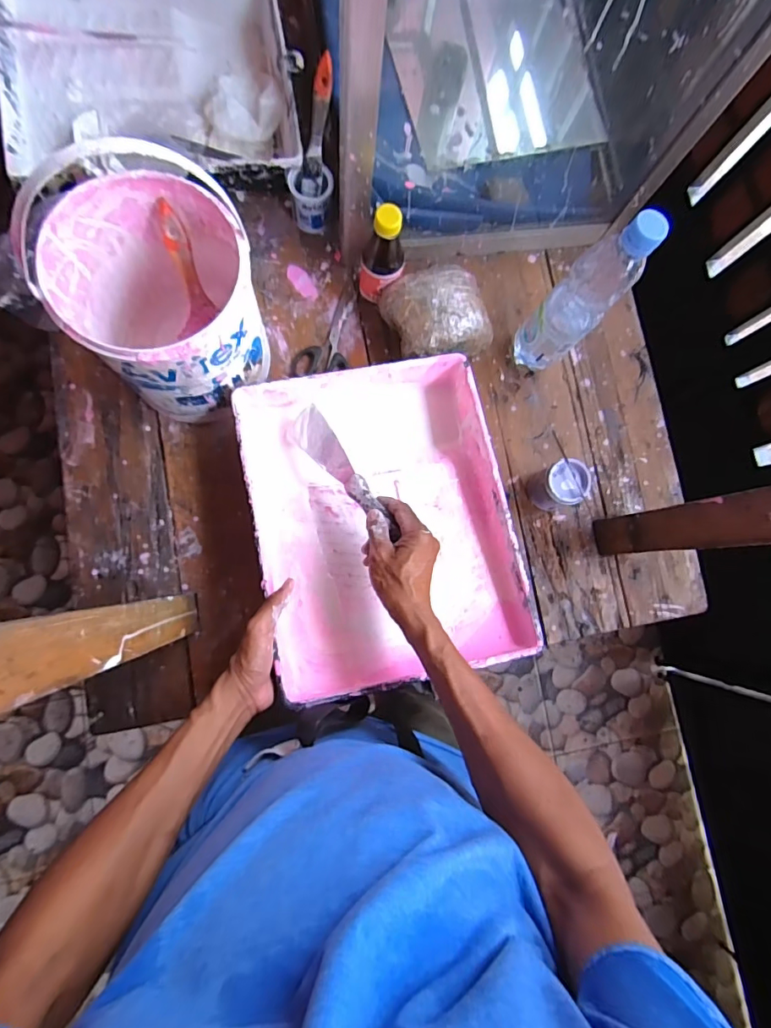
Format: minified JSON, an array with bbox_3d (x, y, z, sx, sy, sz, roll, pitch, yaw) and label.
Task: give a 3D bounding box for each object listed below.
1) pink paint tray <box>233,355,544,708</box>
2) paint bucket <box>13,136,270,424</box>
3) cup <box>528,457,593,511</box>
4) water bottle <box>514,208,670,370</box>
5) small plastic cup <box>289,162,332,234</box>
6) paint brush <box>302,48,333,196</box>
[{"bbox_3d":[-0.004,0.004,0.548,0.280,0.086,0.350,-11,84,-6],"label":"pink paint tray"},{"bbox_3d":[-0.228,-0.218,0.522,0.174,0.195,0.181,1,83,-5],"label":"paint bucket"},{"bbox_3d":[0.221,-0.037,0.605,0.055,0.068,0.053,1,83,-5],"label":"cup"},{"bbox_3d":[0.216,-0.236,0.540,0.055,0.238,0.062,-44,89,-8],"label":"water bottle"},{"bbox_3d":[-0.096,-0.411,0.621,0.054,0.053,0.048,-3,83,-5],"label":"small plastic cup"},{"bbox_3d":[-0.082,-0.464,0.570,0.025,0.133,0.007,16,41,-3],"label":"paint brush"}]

